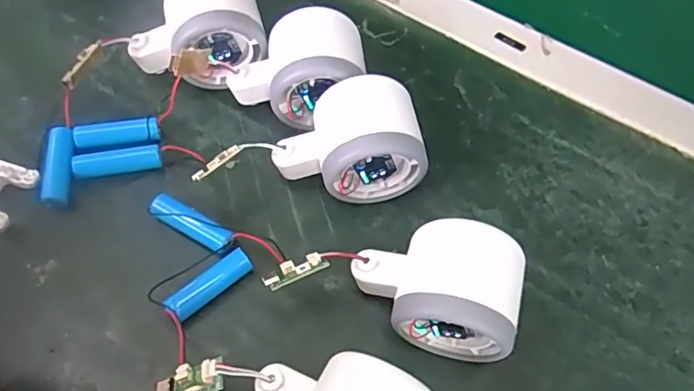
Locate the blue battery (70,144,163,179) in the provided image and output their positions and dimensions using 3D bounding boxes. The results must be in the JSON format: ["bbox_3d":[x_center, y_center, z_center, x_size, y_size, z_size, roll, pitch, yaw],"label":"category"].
[{"bbox_3d":[-0.136,-0.020,0.333,0.049,0.012,0.014,-11,62,-8],"label":"blue battery"}]

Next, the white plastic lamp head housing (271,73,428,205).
[{"bbox_3d":[-0.001,-0.029,0.321,0.082,0.058,0.054,-8,62,-7],"label":"white plastic lamp head housing"}]

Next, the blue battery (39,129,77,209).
[{"bbox_3d":[-0.169,-0.017,0.327,0.016,0.014,0.046,-4,61,-5],"label":"blue battery"}]

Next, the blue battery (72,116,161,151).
[{"bbox_3d":[-0.139,-0.036,0.340,0.048,0.014,0.014,-8,62,-6],"label":"blue battery"}]

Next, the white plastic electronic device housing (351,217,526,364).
[{"bbox_3d":[0.045,0.046,0.285,0.081,0.056,0.054,13,61,5],"label":"white plastic electronic device housing"}]

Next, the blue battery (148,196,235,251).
[{"bbox_3d":[-0.087,0.016,0.313,0.048,0.016,0.014,24,63,11],"label":"blue battery"}]

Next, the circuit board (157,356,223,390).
[{"bbox_3d":[-0.070,0.083,0.249,0.032,0.005,0.016,-23,62,9],"label":"circuit board"}]

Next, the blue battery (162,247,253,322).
[{"bbox_3d":[-0.073,0.049,0.301,0.048,0.016,0.012,-38,69,-20],"label":"blue battery"}]

